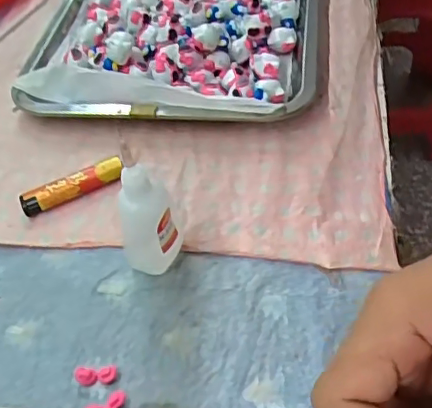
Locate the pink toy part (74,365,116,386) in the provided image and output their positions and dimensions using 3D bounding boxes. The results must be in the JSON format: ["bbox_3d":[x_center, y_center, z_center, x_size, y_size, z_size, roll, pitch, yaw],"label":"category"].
[{"bbox_3d":[-0.070,0.098,0.323,0.024,0.008,0.012,-3,49,2],"label":"pink toy part"}]

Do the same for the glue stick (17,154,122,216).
[{"bbox_3d":[-0.108,-0.014,0.421,0.077,0.019,0.019,-19,50,-12],"label":"glue stick"}]

